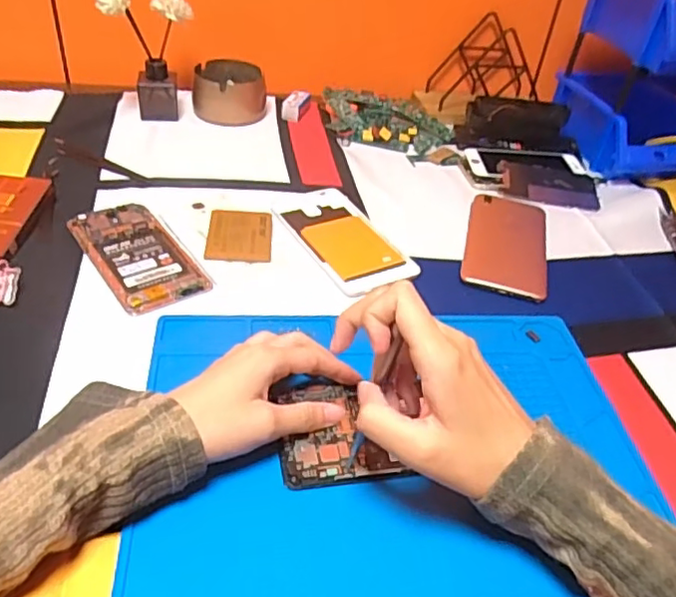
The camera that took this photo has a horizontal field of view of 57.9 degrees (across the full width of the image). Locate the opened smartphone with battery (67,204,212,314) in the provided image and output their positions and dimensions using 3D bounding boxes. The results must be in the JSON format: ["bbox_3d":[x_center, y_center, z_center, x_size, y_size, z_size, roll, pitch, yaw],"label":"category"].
[{"bbox_3d":[-0.167,-0.038,0.507,0.069,0.006,0.136,-23,49,-31],"label":"opened smartphone with battery"}]

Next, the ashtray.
[{"bbox_3d":[-0.131,-0.249,0.738,0.086,0.047,0.088,-1,41,-10],"label":"ashtray"}]

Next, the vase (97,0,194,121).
[{"bbox_3d":[-0.204,-0.268,0.666,0.052,0.146,0.095,20,42,14],"label":"vase"}]

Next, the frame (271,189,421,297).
[{"bbox_3d":[0.002,-0.059,0.564,0.083,0.007,0.157,-17,46,-26],"label":"frame"}]

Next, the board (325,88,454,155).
[{"bbox_3d":[0.057,-0.213,0.738,0.157,0.025,0.091,11,40,4],"label":"board"}]

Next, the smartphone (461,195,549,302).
[{"bbox_3d":[0.160,-0.055,0.577,0.076,0.006,0.154,13,41,6],"label":"smartphone"}]

